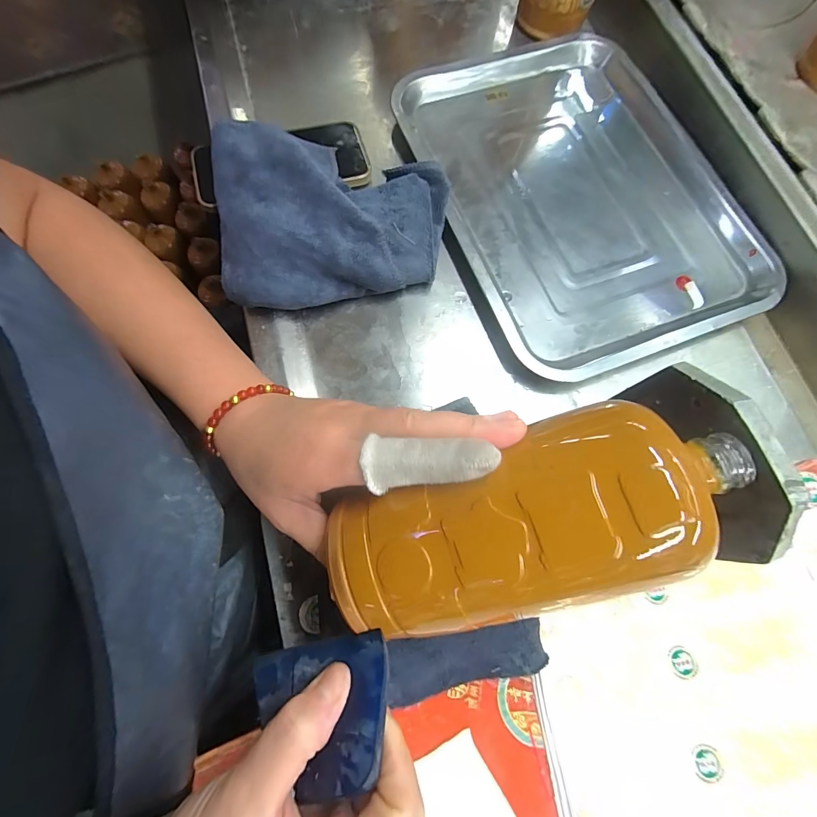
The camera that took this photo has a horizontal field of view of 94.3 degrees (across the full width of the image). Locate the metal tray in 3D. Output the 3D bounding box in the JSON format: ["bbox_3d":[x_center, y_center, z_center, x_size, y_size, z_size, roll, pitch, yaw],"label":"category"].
[{"bbox_3d":[0.158,-0.209,0.360,0.259,0.034,0.347,-22,75,-4],"label":"metal tray"}]

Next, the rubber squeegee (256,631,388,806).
[{"bbox_3d":[-0.041,0.141,0.175,0.075,0.008,0.057,-24,55,20],"label":"rubber squeegee"}]

